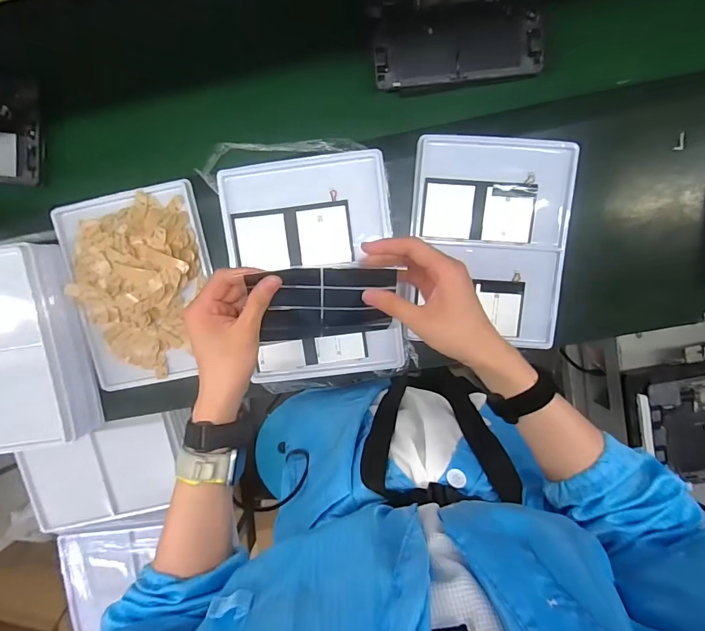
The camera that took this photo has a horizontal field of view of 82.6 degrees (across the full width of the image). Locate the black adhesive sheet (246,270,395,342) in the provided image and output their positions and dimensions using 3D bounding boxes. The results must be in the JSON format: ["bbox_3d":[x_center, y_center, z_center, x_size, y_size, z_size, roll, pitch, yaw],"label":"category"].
[{"bbox_3d":[-0.024,-0.010,0.395,0.127,0.011,0.079,-3,124,-5],"label":"black adhesive sheet"}]

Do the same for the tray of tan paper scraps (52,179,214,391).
[{"bbox_3d":[-0.354,-0.043,0.675,0.230,0.035,0.318,-10,96,4],"label":"tray of tan paper scraps"}]

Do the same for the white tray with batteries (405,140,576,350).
[{"bbox_3d":[0.220,-0.117,0.643,0.245,0.033,0.325,3,96,2],"label":"white tray with batteries"}]

